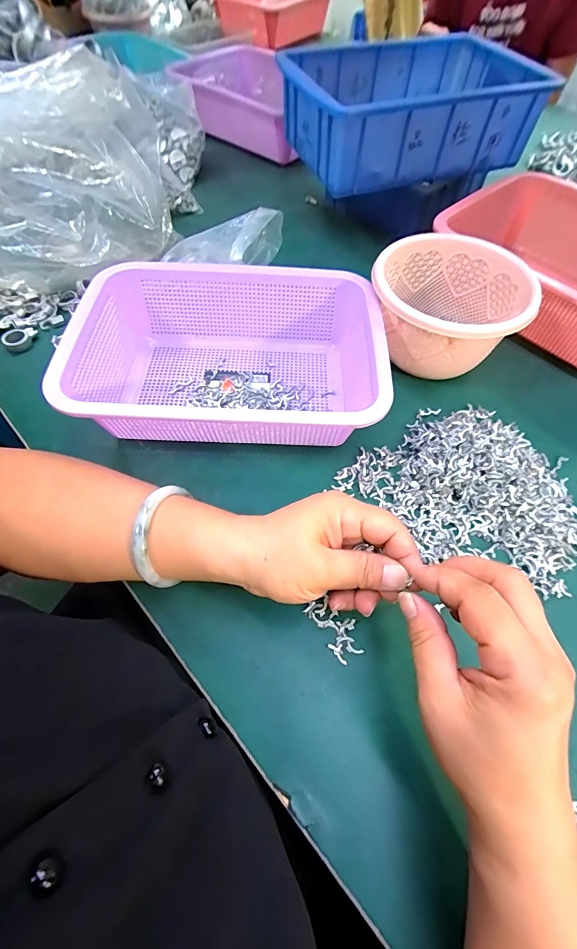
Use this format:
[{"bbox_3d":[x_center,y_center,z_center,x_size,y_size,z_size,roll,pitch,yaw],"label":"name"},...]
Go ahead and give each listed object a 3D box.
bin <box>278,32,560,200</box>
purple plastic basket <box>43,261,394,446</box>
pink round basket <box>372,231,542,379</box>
[{"bbox_3d":[0.155,-0.475,0.503,0.295,0.088,0.203,-16,62,-12],"label":"bin"},{"bbox_3d":[-0.053,-0.105,0.353,0.259,0.072,0.190,0,60,-2],"label":"purple plastic basket"},{"bbox_3d":[0.156,-0.162,0.390,0.142,0.092,0.141,1,60,-2],"label":"pink round basket"}]

